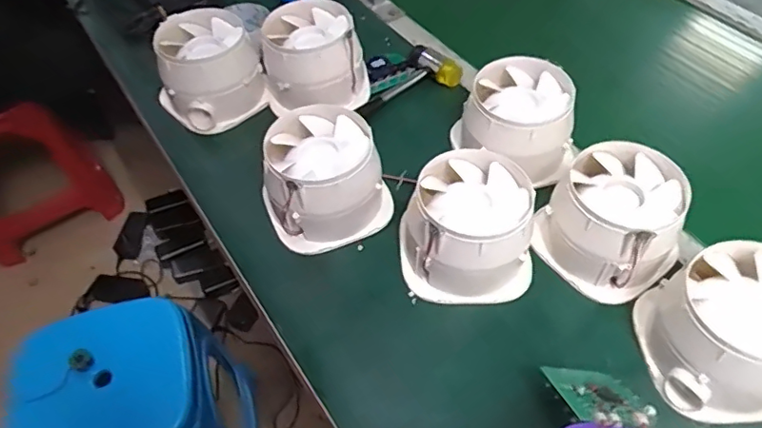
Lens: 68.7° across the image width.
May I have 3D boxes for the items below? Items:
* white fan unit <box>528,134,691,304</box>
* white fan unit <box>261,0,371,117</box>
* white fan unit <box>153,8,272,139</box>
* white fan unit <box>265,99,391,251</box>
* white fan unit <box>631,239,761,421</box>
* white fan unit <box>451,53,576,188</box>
[{"bbox_3d":[0.246,0.009,0.592,0.127,0.102,0.133,-30,59,-20],"label":"white fan unit"},{"bbox_3d":[-0.084,-0.204,0.719,0.132,0.092,0.118,-5,54,-3],"label":"white fan unit"},{"bbox_3d":[-0.236,-0.196,0.759,0.130,0.109,0.139,-1,52,1],"label":"white fan unit"},{"bbox_3d":[-0.067,-0.041,0.629,0.130,0.091,0.127,-25,57,-16],"label":"white fan unit"},{"bbox_3d":[0.319,0.105,0.502,0.122,0.097,0.133,0,54,1],"label":"white fan unit"},{"bbox_3d":[0.157,-0.107,0.651,0.119,0.083,0.127,-20,56,-13],"label":"white fan unit"}]

